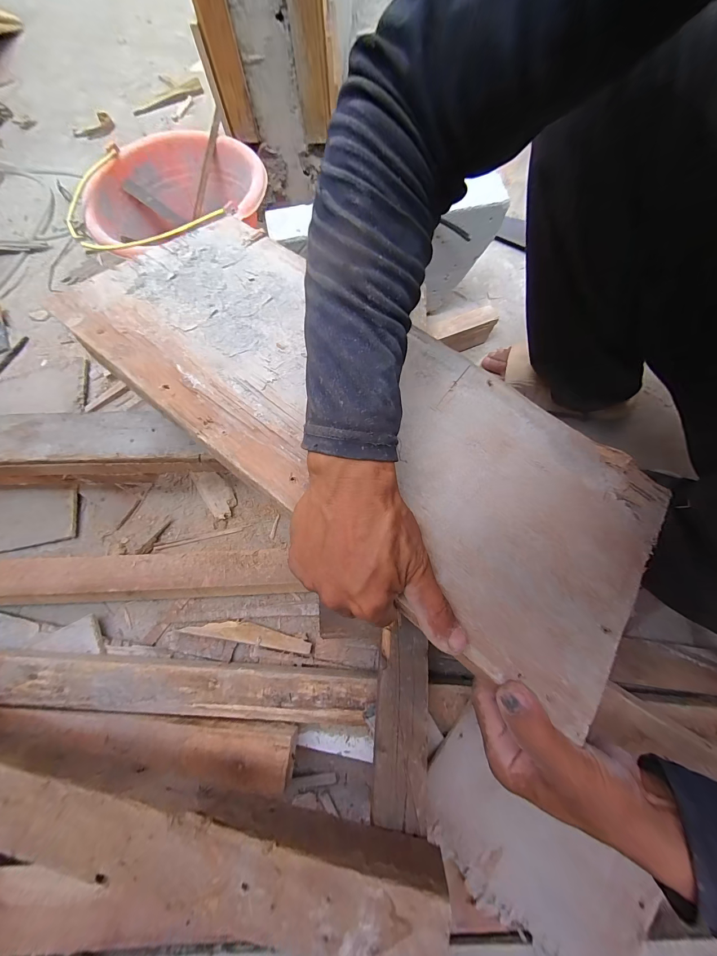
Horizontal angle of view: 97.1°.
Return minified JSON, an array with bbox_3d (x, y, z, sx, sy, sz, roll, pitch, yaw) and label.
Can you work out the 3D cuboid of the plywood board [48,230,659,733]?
[{"bbox_3d":[-0.007,-0.079,0.310,0.580,0.007,0.244,38,68,10],"label":"plywood board"}]

